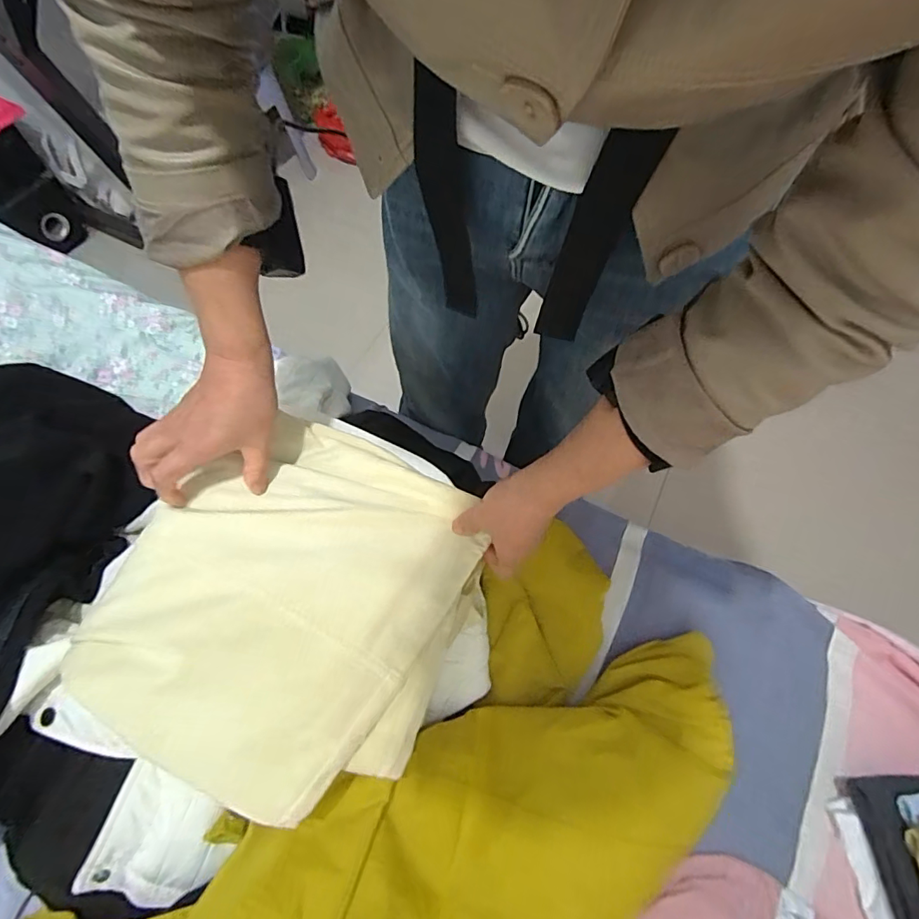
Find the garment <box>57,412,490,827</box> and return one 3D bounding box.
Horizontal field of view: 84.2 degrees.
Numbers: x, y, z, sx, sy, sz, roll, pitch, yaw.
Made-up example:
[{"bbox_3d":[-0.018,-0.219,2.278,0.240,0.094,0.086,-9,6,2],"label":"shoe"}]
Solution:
[{"bbox_3d":[-0.124,0.095,0.403,0.244,0.080,0.280,20,65,10],"label":"garment"}]

